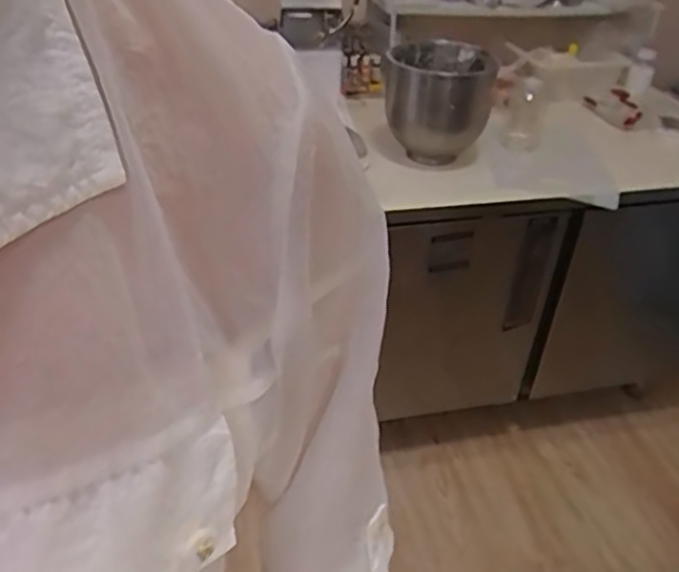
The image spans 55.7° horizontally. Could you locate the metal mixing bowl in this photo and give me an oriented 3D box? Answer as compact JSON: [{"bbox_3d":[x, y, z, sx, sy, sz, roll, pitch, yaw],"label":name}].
[{"bbox_3d":[0.206,-0.385,1.359,0.221,0.211,0.223,2,36,-2],"label":"metal mixing bowl"}]

